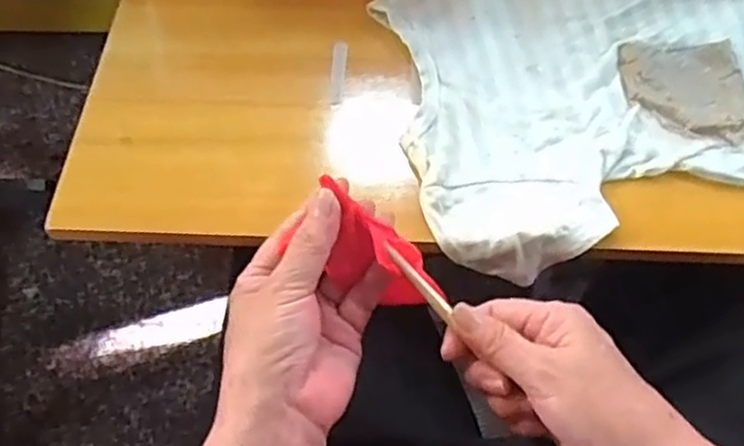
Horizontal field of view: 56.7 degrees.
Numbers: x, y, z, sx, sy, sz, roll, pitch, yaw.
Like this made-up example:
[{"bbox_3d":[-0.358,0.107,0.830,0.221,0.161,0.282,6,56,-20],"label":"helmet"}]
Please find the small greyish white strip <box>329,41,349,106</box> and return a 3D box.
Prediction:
[{"bbox_3d":[-0.026,-0.113,0.519,0.011,0.004,0.055,4,67,3],"label":"small greyish white strip"}]

